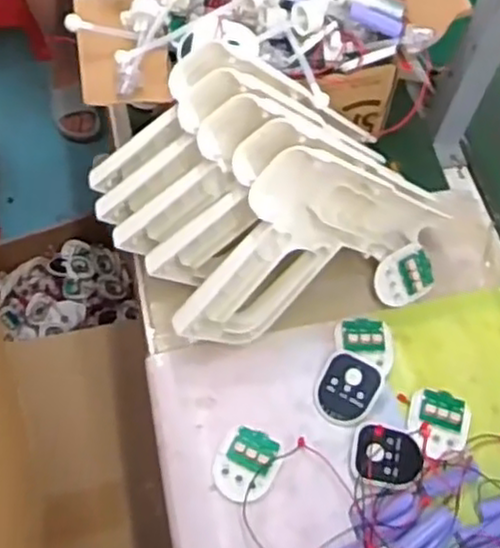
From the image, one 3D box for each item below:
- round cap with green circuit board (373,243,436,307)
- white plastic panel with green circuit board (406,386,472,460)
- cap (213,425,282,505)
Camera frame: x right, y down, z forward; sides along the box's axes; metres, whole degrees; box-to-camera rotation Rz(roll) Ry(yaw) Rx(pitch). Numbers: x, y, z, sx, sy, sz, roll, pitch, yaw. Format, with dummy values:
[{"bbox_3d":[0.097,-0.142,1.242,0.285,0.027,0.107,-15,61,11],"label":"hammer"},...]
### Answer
[{"bbox_3d":[0.136,0.002,0.646,0.055,0.007,0.045,-31,99,-3],"label":"round cap with green circuit board"},{"bbox_3d":[0.154,0.121,0.596,0.049,0.013,0.058,25,62,10],"label":"white plastic panel with green circuit board"},{"bbox_3d":[-0.002,0.149,0.574,0.049,0.012,0.058,24,62,10],"label":"cap"}]

